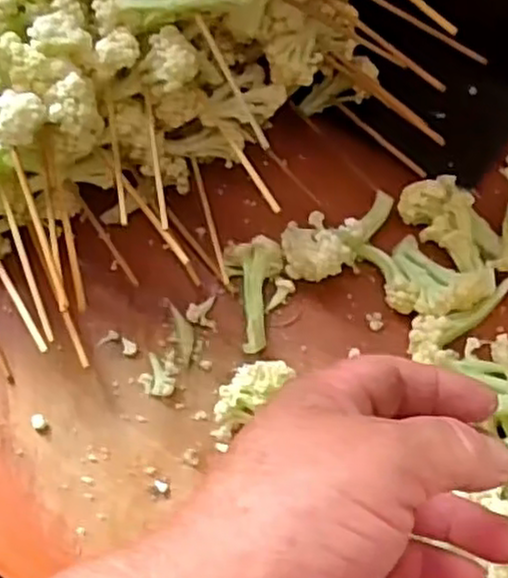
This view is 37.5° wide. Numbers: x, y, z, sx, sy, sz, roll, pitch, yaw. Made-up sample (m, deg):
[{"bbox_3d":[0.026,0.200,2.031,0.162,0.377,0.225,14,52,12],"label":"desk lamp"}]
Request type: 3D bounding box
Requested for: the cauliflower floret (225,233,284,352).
[{"bbox_3d":[0.000,0.003,0.424,0.032,0.024,0.065,-2,64,0],"label":"cauliflower floret"}]

